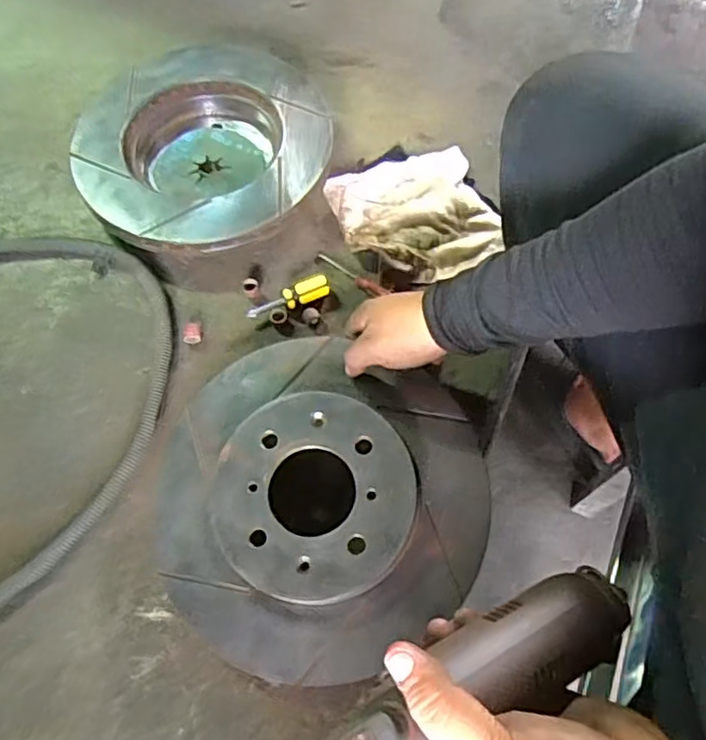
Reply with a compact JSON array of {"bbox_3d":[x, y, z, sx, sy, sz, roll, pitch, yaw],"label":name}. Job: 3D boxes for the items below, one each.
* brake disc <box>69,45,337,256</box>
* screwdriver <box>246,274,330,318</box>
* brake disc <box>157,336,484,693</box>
[{"bbox_3d":[-0.149,-0.225,0.643,0.247,0.050,0.257,6,65,3],"label":"brake disc"},{"bbox_3d":[-0.060,-0.067,0.582,0.077,0.025,0.021,-16,66,-7],"label":"screwdriver"},{"bbox_3d":[-0.030,0.098,0.474,0.246,0.053,0.236,0,65,1],"label":"brake disc"}]

